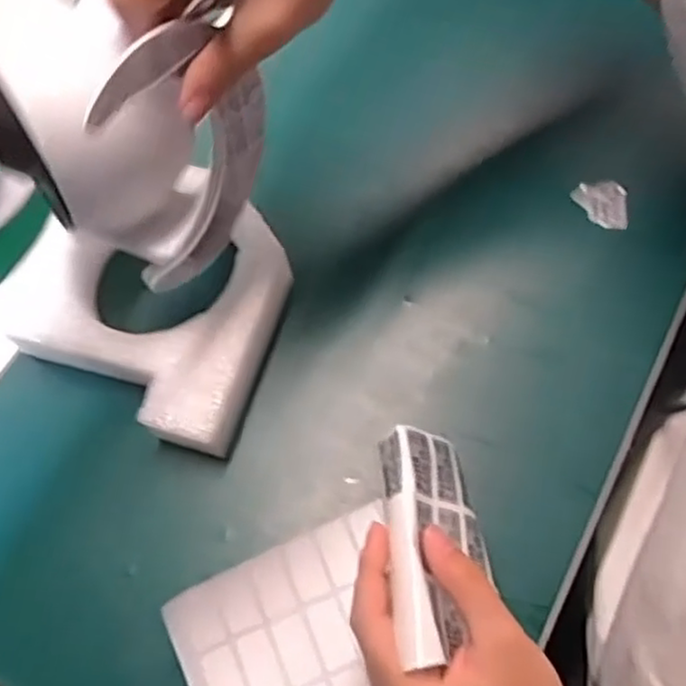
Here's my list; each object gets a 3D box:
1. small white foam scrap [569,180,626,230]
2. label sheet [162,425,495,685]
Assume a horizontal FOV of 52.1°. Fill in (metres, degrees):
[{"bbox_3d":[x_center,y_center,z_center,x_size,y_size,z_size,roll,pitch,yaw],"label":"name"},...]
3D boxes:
[{"bbox_3d":[0.166,-0.090,0.453,0.034,0.006,0.034,5,66,8],"label":"small white foam scrap"},{"bbox_3d":[-0.002,0.125,0.327,0.166,0.083,0.098,-30,66,-12],"label":"label sheet"}]

